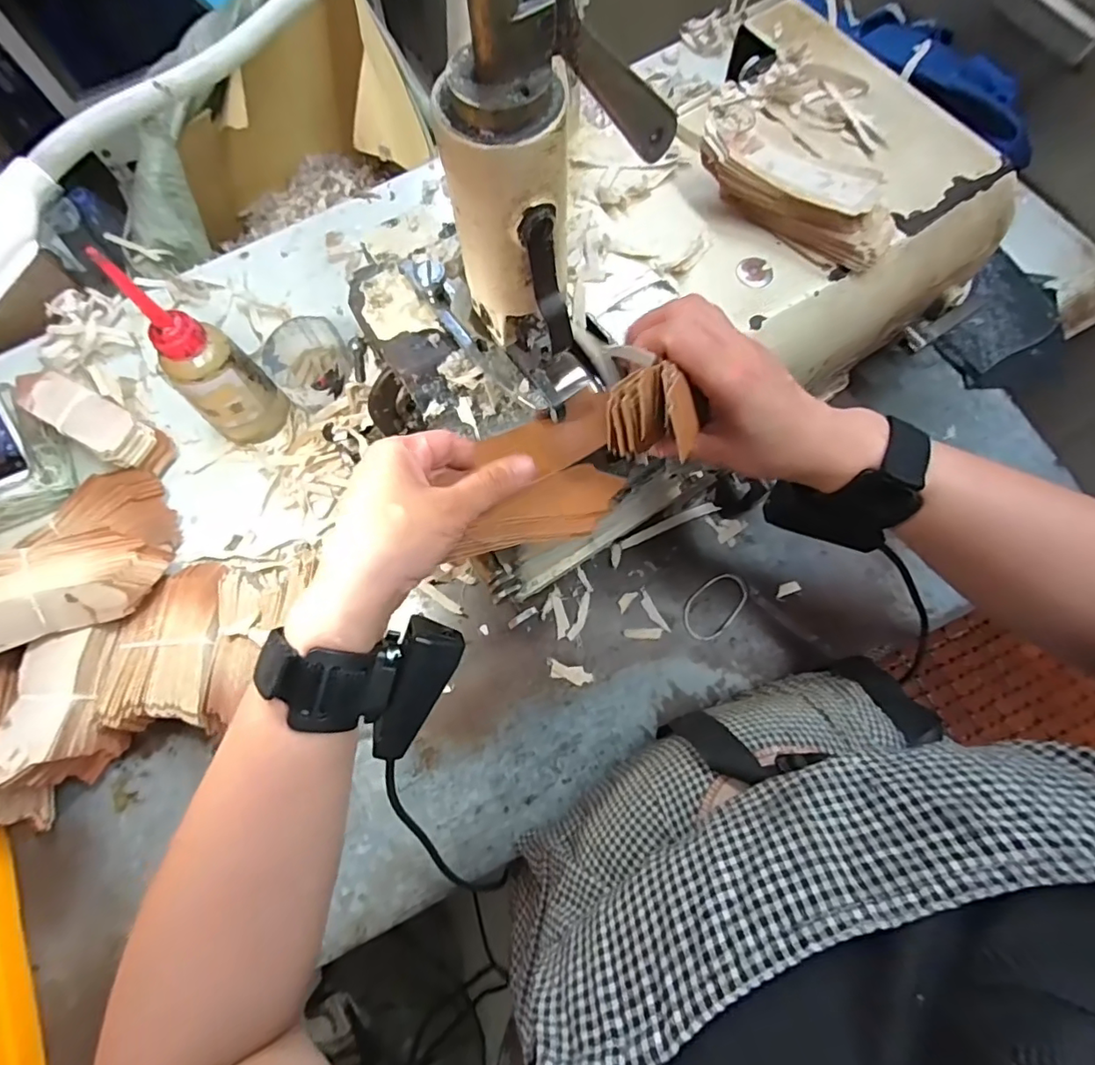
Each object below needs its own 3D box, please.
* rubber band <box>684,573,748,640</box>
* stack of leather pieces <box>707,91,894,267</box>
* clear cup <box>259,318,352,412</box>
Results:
[{"bbox_3d":[0.136,0.059,0.444,0.063,0.007,0.037,-44,87,-10],"label":"rubber band"},{"bbox_3d":[0.166,-0.226,0.367,0.135,0.036,0.049,35,77,11],"label":"stack of leather pieces"},{"bbox_3d":[-0.209,-0.147,0.488,0.067,0.044,0.076,-30,76,-7],"label":"clear cup"}]

